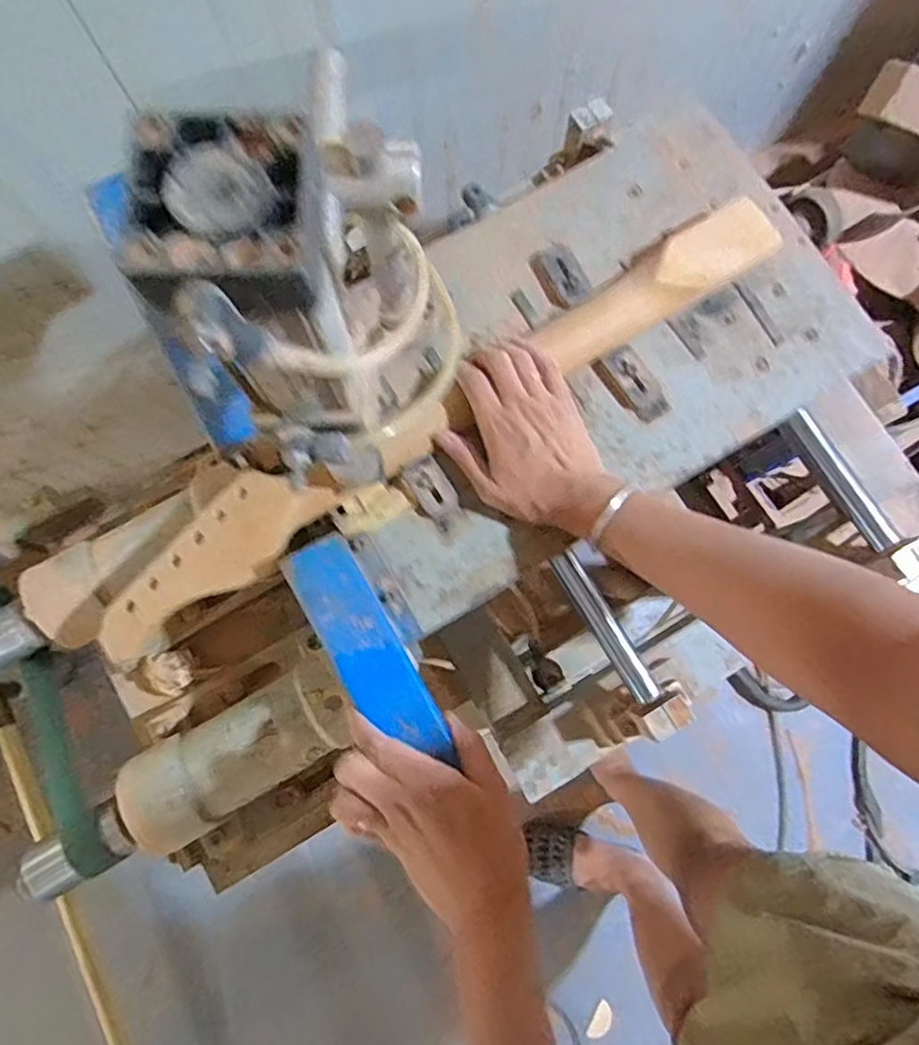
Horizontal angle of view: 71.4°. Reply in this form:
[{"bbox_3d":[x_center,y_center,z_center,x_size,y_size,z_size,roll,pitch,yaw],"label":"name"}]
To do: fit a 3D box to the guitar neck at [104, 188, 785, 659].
[{"bbox_3d":[-0.003,-0.095,0.540,0.657,0.044,0.073,-32,81,-6],"label":"guitar neck"}]

